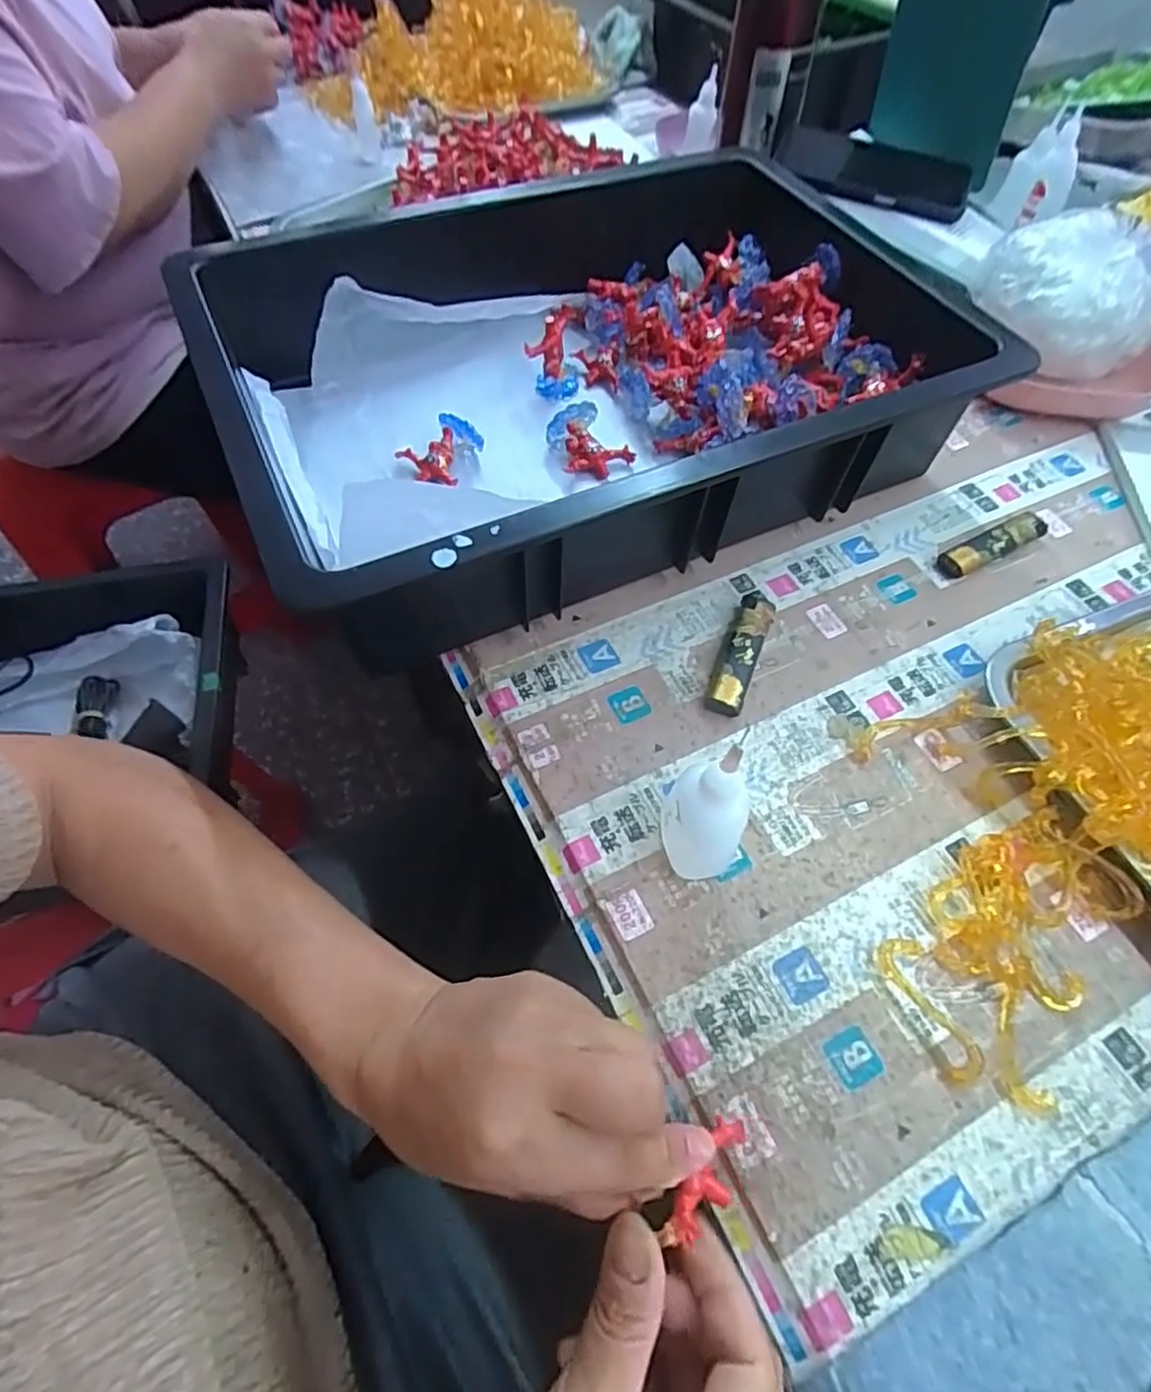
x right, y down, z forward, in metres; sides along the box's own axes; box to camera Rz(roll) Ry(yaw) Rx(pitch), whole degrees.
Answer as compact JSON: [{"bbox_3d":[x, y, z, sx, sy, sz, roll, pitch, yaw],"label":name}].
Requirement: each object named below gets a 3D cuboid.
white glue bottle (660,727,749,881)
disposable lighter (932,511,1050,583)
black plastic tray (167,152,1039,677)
[{"bbox_3d":[0.055,0.050,0.289,0.035,0.094,0.028,19,60,11],"label":"white glue bottle"},{"bbox_3d":[0.268,-0.096,0.432,0.091,0.013,0.019,-23,61,-14],"label":"disposable lighter"},{"bbox_3d":[-0.005,-0.210,0.451,0.412,0.095,0.334,-23,61,-14],"label":"black plastic tray"}]

